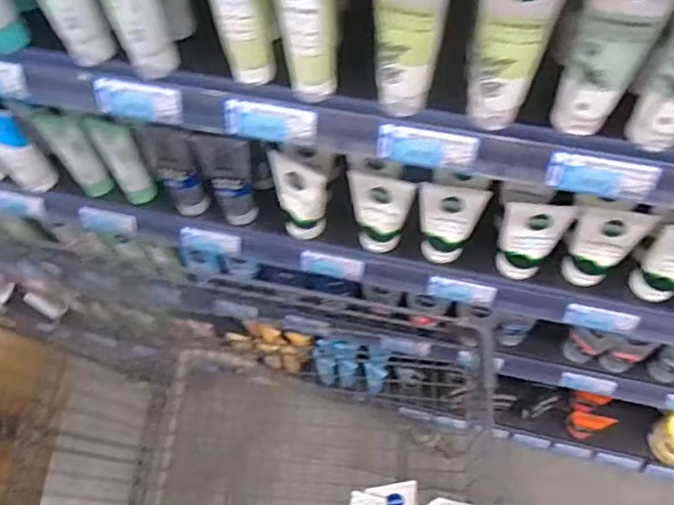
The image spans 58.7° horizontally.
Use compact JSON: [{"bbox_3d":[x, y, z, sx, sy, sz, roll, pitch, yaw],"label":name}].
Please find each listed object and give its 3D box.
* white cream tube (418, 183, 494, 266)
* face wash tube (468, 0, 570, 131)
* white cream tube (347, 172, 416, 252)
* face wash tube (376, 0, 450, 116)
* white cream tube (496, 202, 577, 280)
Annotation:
[{"bbox_3d":[0.133,-0.033,0.728,0.071,0.130,0.039,11,66,9],"label":"white cream tube"},{"bbox_3d":[0.128,-0.157,0.442,0.061,0.147,0.045,15,66,10],"label":"face wash tube"},{"bbox_3d":[0.052,-0.047,0.741,0.076,0.125,0.039,10,65,8],"label":"white cream tube"},{"bbox_3d":[0.057,-0.176,0.455,0.061,0.146,0.053,1,65,4],"label":"face wash tube"},{"bbox_3d":[0.229,-0.009,0.717,0.073,0.136,0.038,6,65,6],"label":"white cream tube"}]

